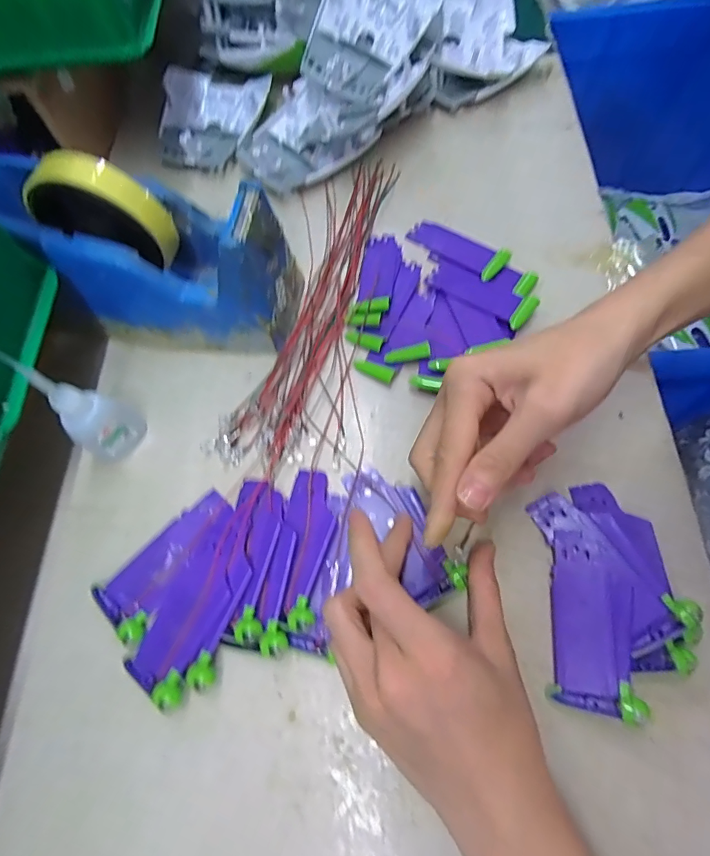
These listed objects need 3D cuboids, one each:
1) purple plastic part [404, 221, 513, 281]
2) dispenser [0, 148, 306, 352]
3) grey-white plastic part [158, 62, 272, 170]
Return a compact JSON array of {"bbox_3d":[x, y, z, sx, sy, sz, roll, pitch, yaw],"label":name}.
[{"bbox_3d":[0.079,-0.142,0.345,0.081,0.009,0.027,34,75,20],"label":"purple plastic part"},{"bbox_3d":[-0.125,-0.114,0.290,0.165,0.107,0.076,5,67,3],"label":"dispenser"},{"bbox_3d":[-0.135,-0.287,0.409,0.097,0.025,0.109,11,67,8],"label":"grey-white plastic part"}]

